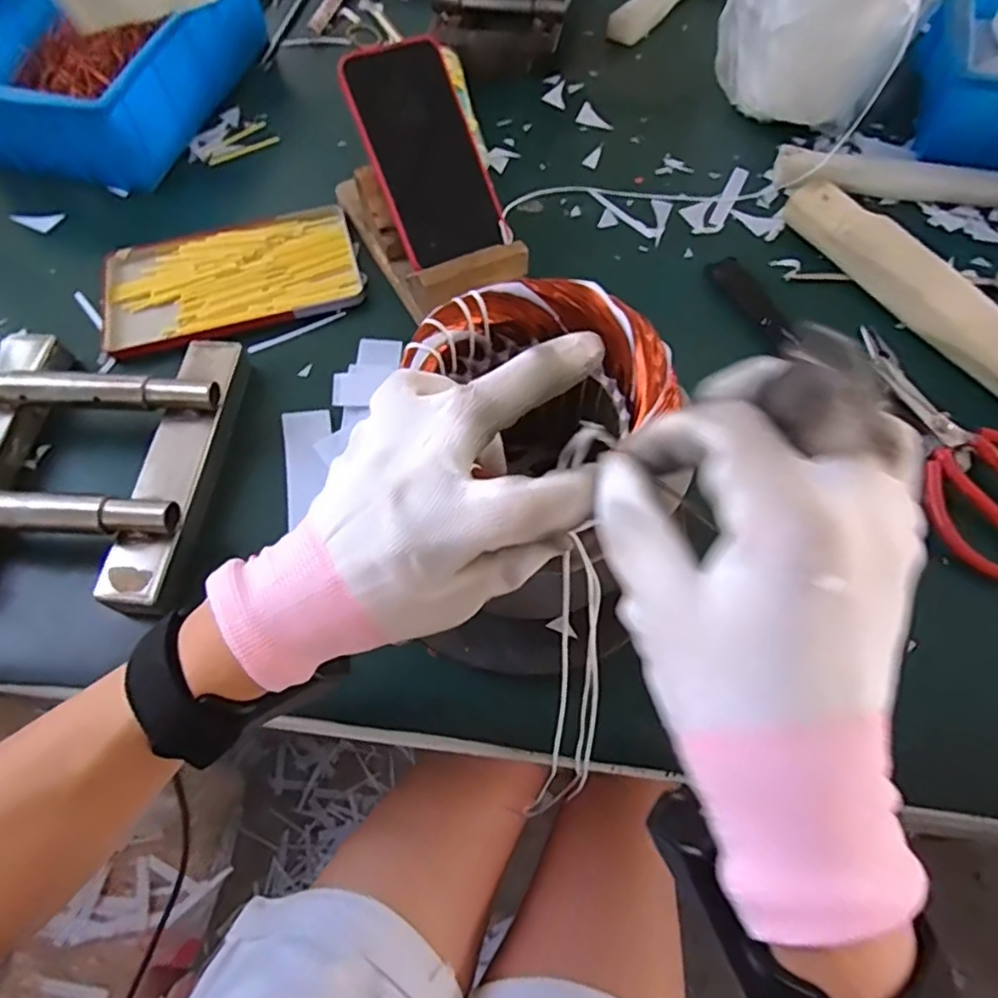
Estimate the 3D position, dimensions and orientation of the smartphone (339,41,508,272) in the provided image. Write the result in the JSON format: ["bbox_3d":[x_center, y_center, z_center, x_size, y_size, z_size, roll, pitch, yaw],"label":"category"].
[{"bbox_3d":[-0.056,-0.258,0.465,0.077,0.009,0.157,-21,95,2],"label":"smartphone"}]

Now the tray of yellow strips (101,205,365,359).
[{"bbox_3d":[-0.218,-0.180,0.511,0.200,0.014,0.121,-14,63,-5],"label":"tray of yellow strips"}]

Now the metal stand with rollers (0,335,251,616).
[{"bbox_3d":[-0.281,-0.030,0.405,0.189,0.039,0.194,2,62,3],"label":"metal stand with rollers"}]

